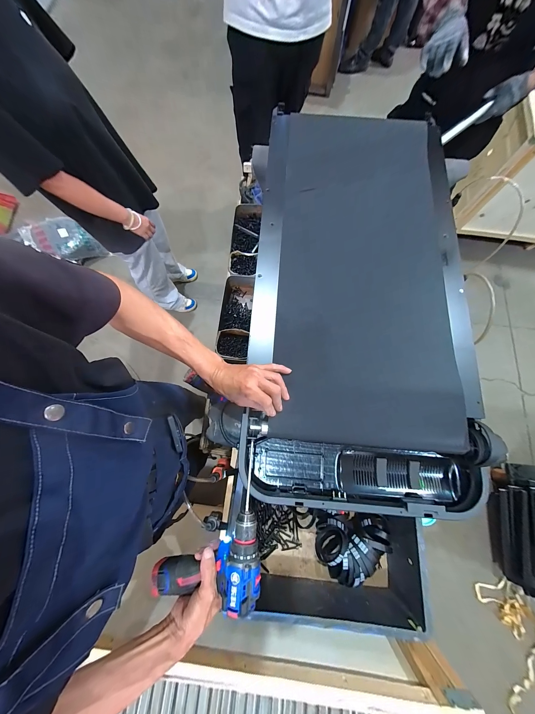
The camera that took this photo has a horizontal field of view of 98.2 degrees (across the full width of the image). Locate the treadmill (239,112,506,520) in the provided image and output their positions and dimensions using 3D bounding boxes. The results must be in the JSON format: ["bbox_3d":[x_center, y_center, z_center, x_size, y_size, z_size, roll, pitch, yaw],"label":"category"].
[{"bbox_3d":[0.205,-0.158,0.550,0.504,0.112,0.922,0,78,0],"label":"treadmill"}]

